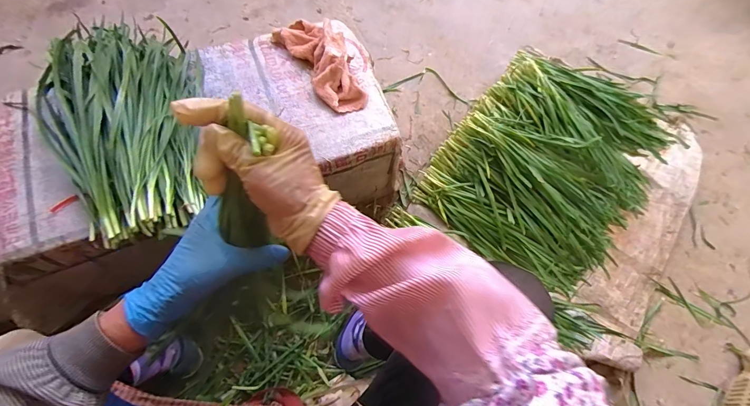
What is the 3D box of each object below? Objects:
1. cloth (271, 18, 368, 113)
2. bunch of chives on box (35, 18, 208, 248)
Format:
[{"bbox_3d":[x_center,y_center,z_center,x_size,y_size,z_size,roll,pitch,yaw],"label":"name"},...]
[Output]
[{"bbox_3d":[-0.096,-0.281,0.673,0.107,0.048,0.237,-33,73,-17],"label":"cloth"},{"bbox_3d":[-0.418,-0.138,0.575,0.227,0.082,0.430,-11,68,-9],"label":"bunch of chives on box"}]

